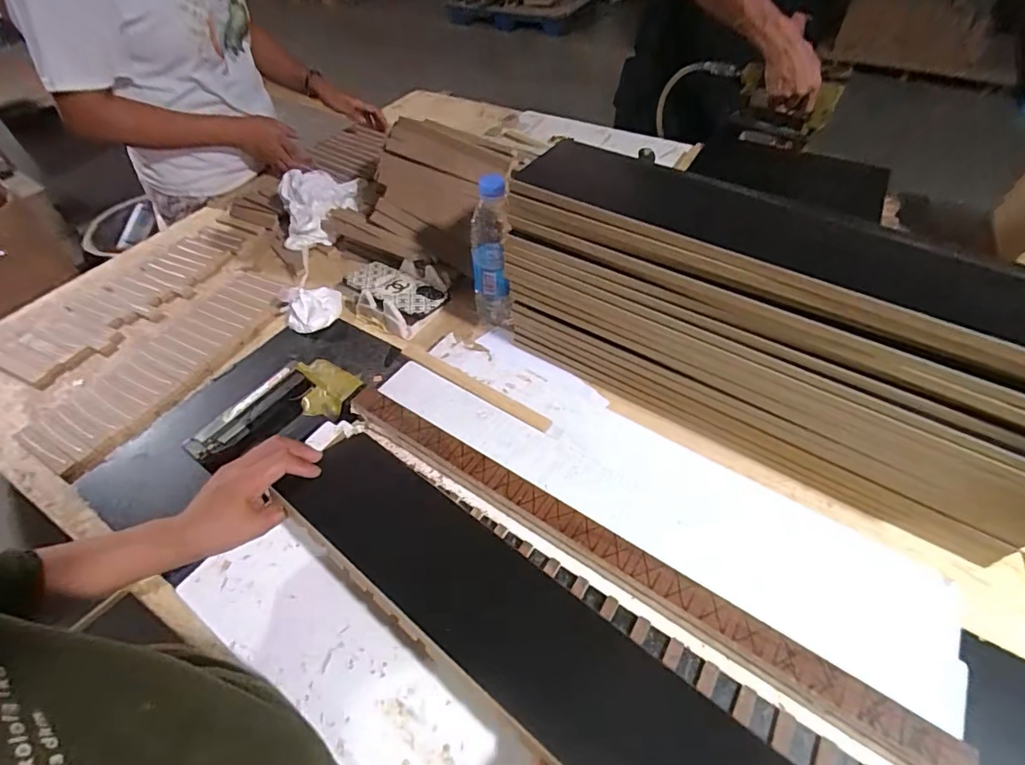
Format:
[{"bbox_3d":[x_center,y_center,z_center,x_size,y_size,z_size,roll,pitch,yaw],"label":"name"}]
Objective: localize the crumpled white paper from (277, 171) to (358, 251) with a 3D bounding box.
[{"bbox_3d":[-0.337,-0.309,0.839,0.144,0.077,0.127,-18,53,-13],"label":"crumpled white paper"}]

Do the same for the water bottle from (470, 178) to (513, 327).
[{"bbox_3d":[-0.029,-0.173,0.667,0.057,0.212,0.062,-4,51,-2],"label":"water bottle"}]

